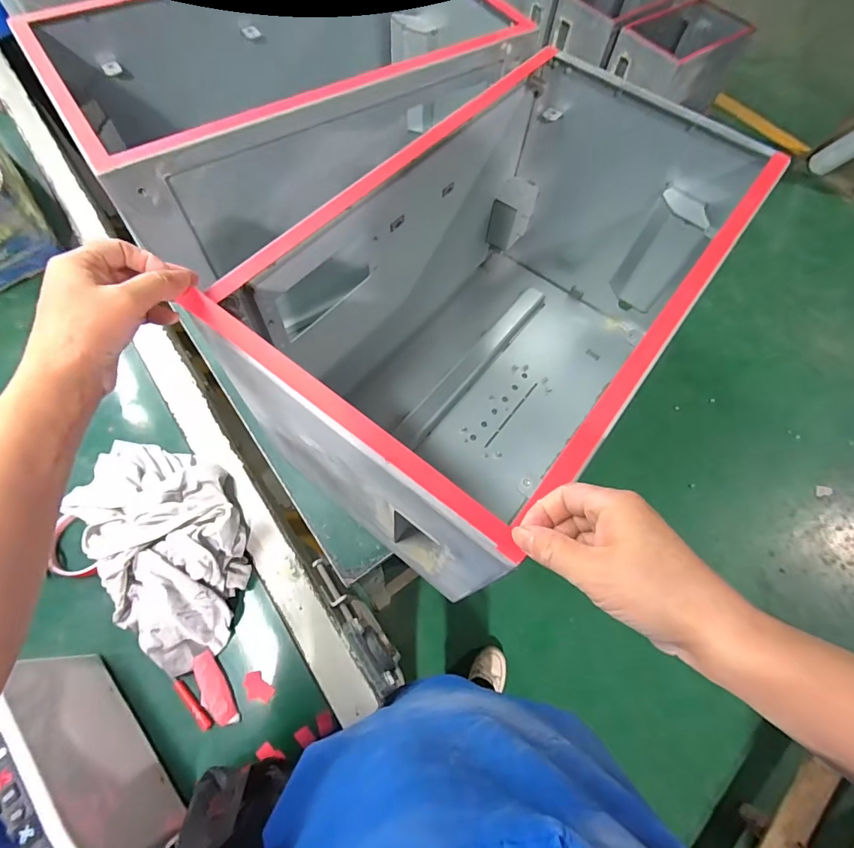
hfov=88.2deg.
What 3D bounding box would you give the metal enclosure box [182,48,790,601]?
[{"bbox_3d":[0.099,-0.130,0.538,0.300,0.343,0.550,37,69,13],"label":"metal enclosure box"}]

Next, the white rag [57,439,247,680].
[{"bbox_3d":[-0.315,0.123,0.521,0.169,0.083,0.294,-38,73,-18],"label":"white rag"}]

